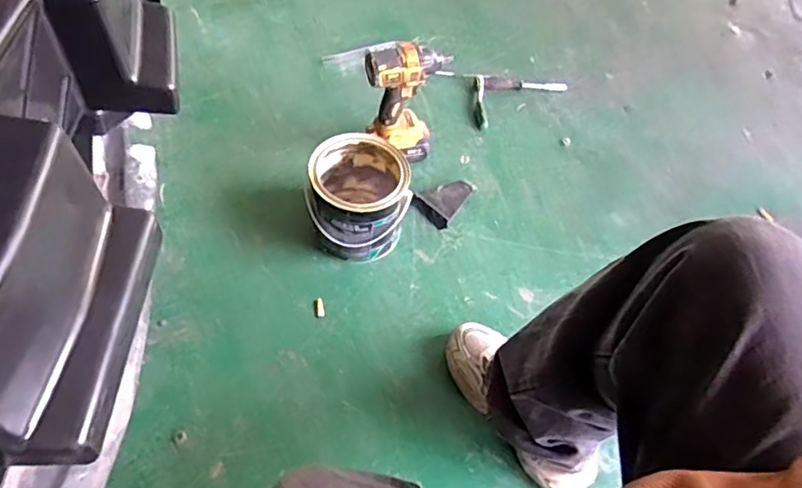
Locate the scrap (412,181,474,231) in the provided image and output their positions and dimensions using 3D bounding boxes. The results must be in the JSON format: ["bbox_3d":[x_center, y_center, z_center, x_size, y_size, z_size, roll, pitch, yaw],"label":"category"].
[{"bbox_3d":[0.083,-0.088,1.127,0.078,0.031,0.114,39,61,17],"label":"scrap"}]

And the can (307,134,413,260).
[{"bbox_3d":[-0.074,-0.083,1.021,0.172,0.162,0.176,-8,59,-12],"label":"can"}]

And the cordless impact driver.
[{"bbox_3d":[0.010,-0.243,1.063,0.140,0.248,0.063,-19,61,-18],"label":"cordless impact driver"}]

